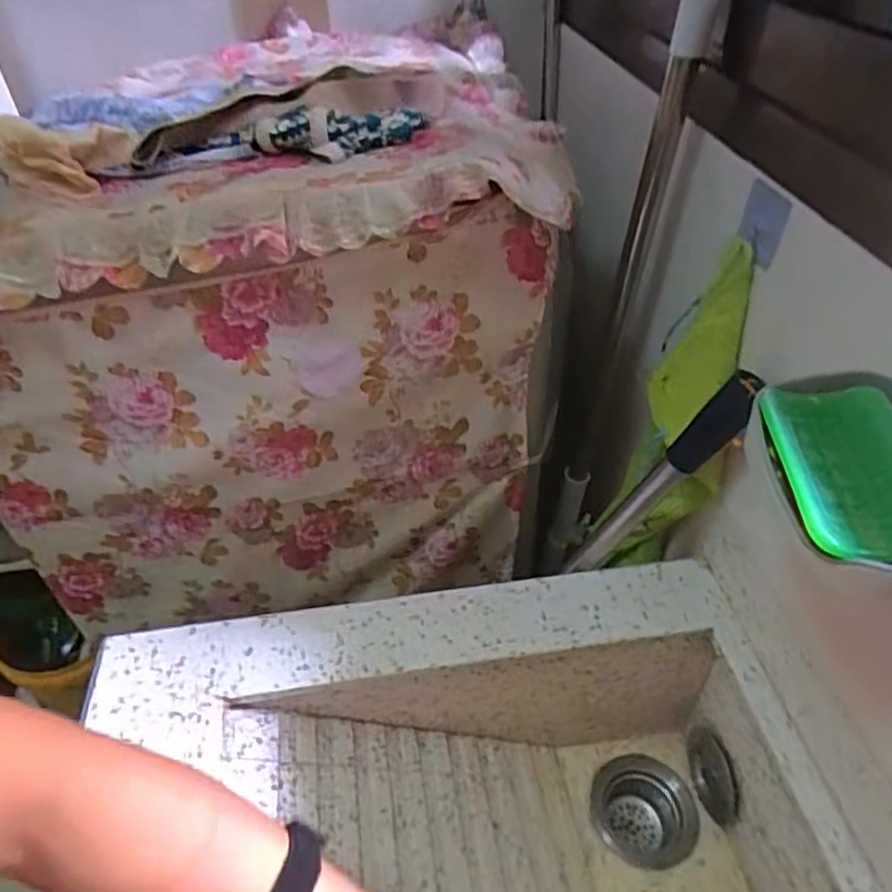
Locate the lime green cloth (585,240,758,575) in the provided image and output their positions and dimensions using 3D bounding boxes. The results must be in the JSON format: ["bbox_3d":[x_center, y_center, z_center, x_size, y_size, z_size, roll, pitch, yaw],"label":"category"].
[{"bbox_3d":[0.229,-0.005,0.651,0.104,0.389,0.047,34,46,26],"label":"lime green cloth"}]

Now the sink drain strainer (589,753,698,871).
[{"bbox_3d":[0.206,0.391,0.703,0.102,0.077,0.107,-1,43,1],"label":"sink drain strainer"}]

